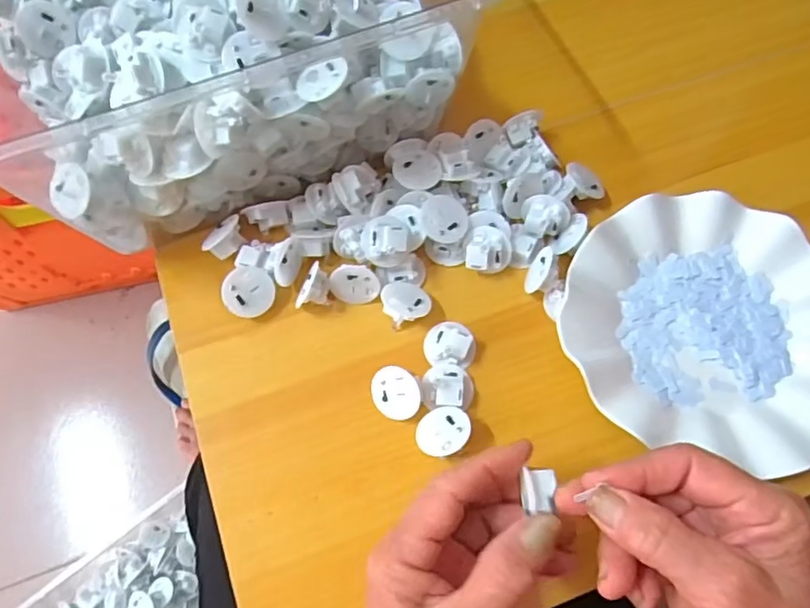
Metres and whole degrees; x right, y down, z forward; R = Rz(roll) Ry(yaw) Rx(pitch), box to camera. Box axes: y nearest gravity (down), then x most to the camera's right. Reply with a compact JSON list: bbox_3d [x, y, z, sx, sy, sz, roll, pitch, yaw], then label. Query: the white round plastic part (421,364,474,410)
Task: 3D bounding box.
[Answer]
[{"bbox_3d":[0.027,0.051,0.368,0.032,0.016,0.028,-1,68,-1],"label":"white round plastic part"}]

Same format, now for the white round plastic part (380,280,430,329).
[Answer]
[{"bbox_3d":[0.001,-0.001,0.386,0.030,0.016,0.028,-13,68,-5],"label":"white round plastic part"}]

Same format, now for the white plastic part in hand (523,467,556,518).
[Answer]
[{"bbox_3d":[0.064,0.088,0.280,0.015,0.007,0.020,6,68,2],"label":"white plastic part in hand"}]

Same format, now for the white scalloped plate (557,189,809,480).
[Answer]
[{"bbox_3d":[0.195,0.011,0.379,0.182,0.019,0.170,0,68,0],"label":"white scalloped plate"}]

